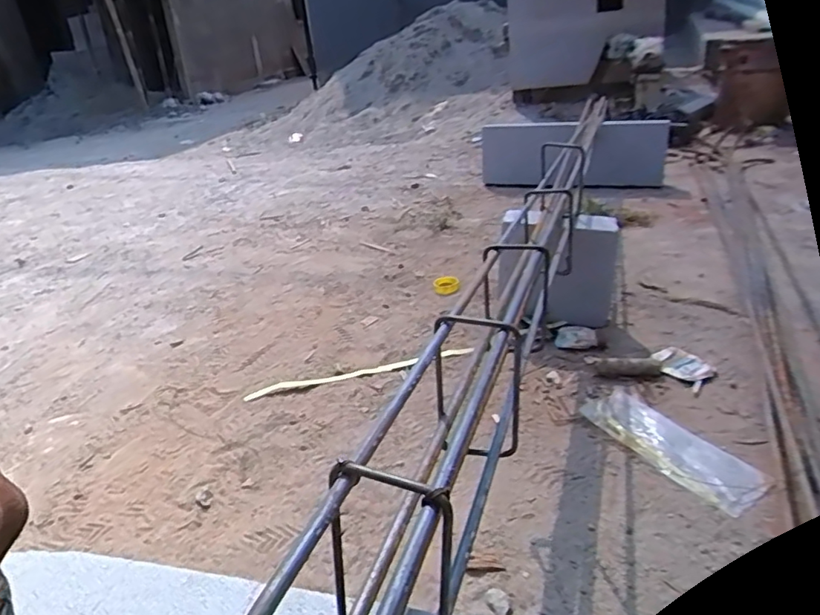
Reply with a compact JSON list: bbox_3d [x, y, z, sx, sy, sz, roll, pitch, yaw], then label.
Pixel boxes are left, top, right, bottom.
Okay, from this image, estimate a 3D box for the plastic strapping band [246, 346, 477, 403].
[{"bbox_3d":[-0.089,0.114,1.019,0.407,0.018,0.029,-8,26,-6],"label":"plastic strapping band"}]

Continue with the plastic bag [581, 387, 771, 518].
[{"bbox_3d":[0.357,0.185,0.787,0.094,0.018,0.257,-18,29,-24],"label":"plastic bag"}]

